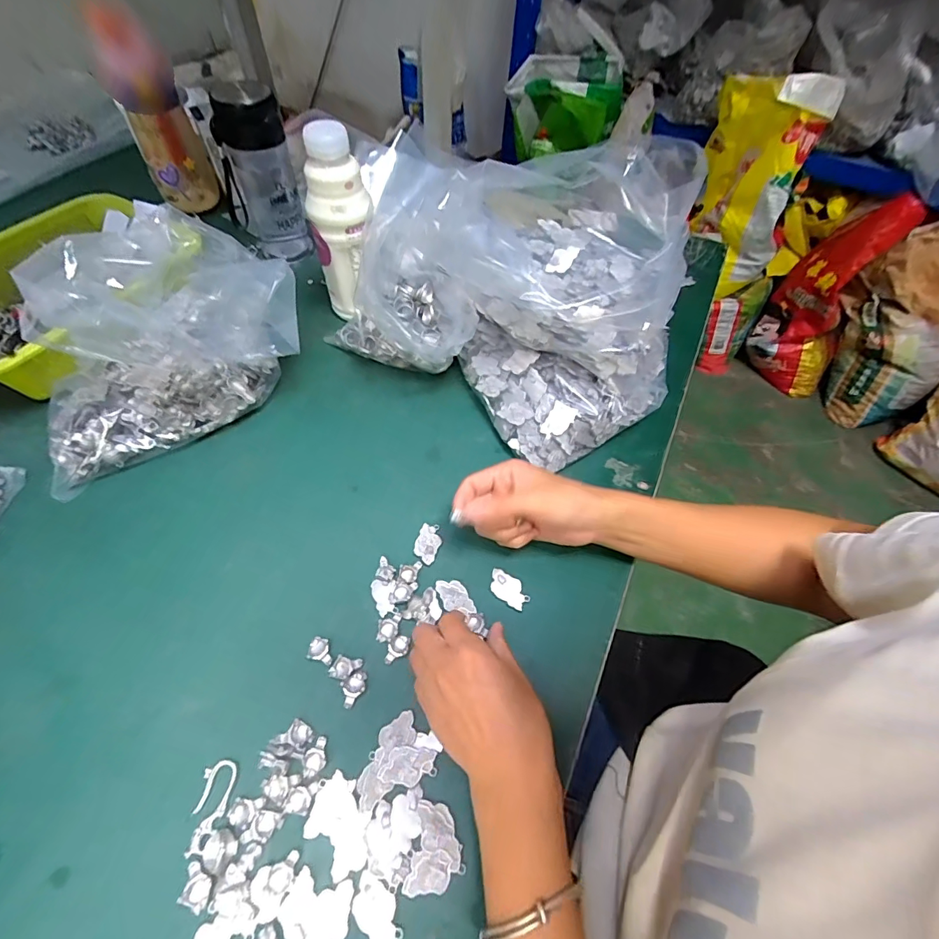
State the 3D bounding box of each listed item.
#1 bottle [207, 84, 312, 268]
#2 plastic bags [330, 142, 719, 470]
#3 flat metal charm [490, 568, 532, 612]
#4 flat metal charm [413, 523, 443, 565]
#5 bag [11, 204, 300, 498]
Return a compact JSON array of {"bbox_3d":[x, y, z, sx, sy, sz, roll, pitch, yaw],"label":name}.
[{"bbox_3d":[-0.257,-0.354,0.558,0.083,0.185,0.063,-22,61,-17],"label":"bottle"},{"bbox_3d":[0.049,-0.184,0.472,0.345,0.176,0.255,29,60,15],"label":"plastic bags"},{"bbox_3d":[0.033,0.100,0.382,0.037,0.004,0.021,33,61,17],"label":"flat metal charm"},{"bbox_3d":[-0.036,0.064,0.402,0.021,0.004,0.035,19,58,9],"label":"flat metal charm"},{"bbox_3d":[-0.302,-0.126,0.430,0.258,0.148,0.163,-32,64,-22],"label":"bag"}]

